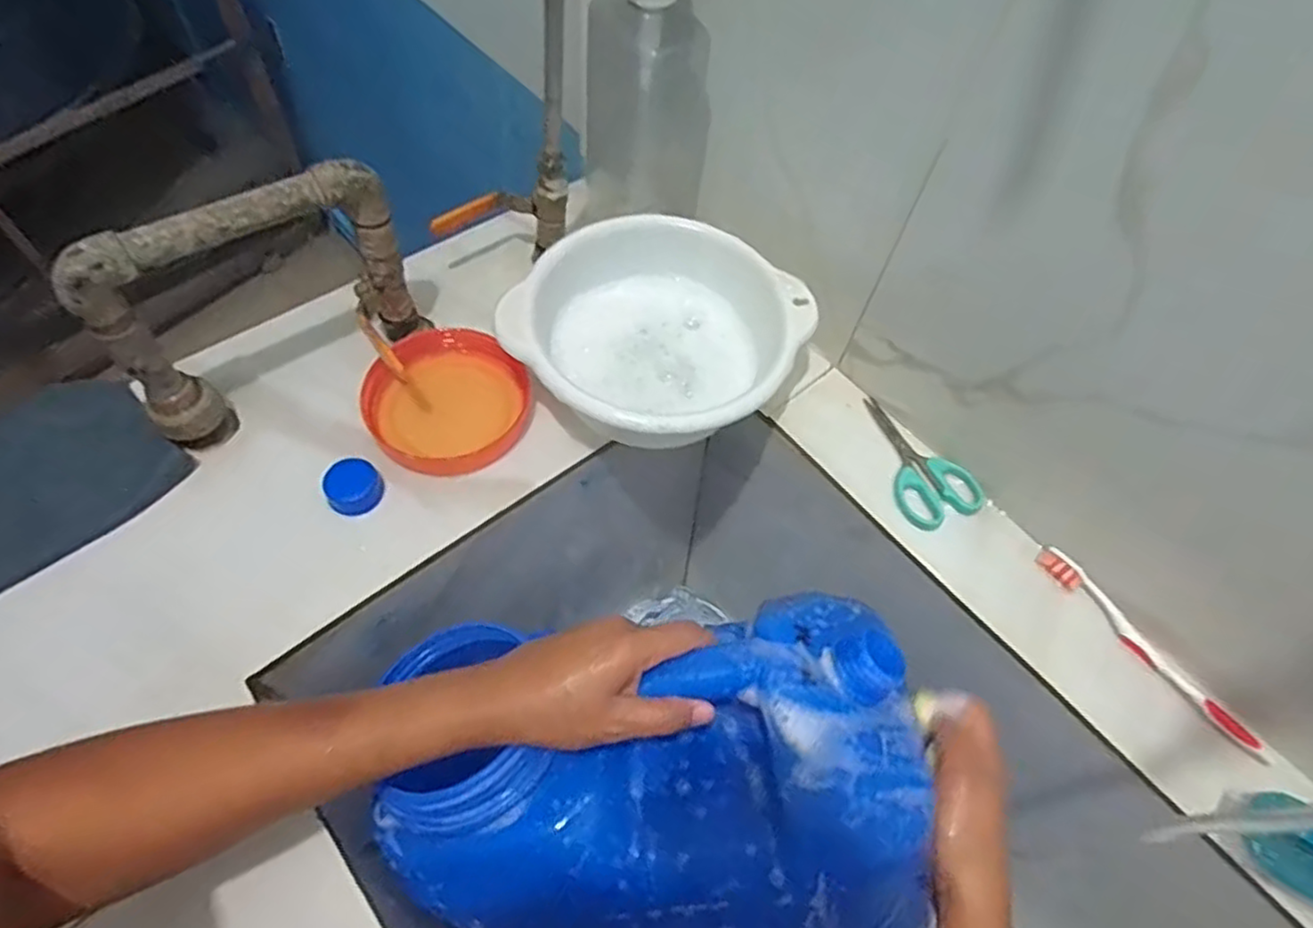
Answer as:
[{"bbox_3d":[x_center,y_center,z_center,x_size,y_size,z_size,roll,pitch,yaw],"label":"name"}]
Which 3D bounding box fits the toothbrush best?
[{"bbox_3d":[0.334,0.125,0.486,0.013,0.021,0.171,-28,65,-19],"label":"toothbrush"}]

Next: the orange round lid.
[{"bbox_3d":[-0.163,-0.050,0.547,0.117,0.028,0.117,2,59,-3],"label":"orange round lid"}]

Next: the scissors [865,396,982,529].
[{"bbox_3d":[0.203,-0.006,0.561,0.060,0.012,0.118,-17,62,-14],"label":"scissors"}]

